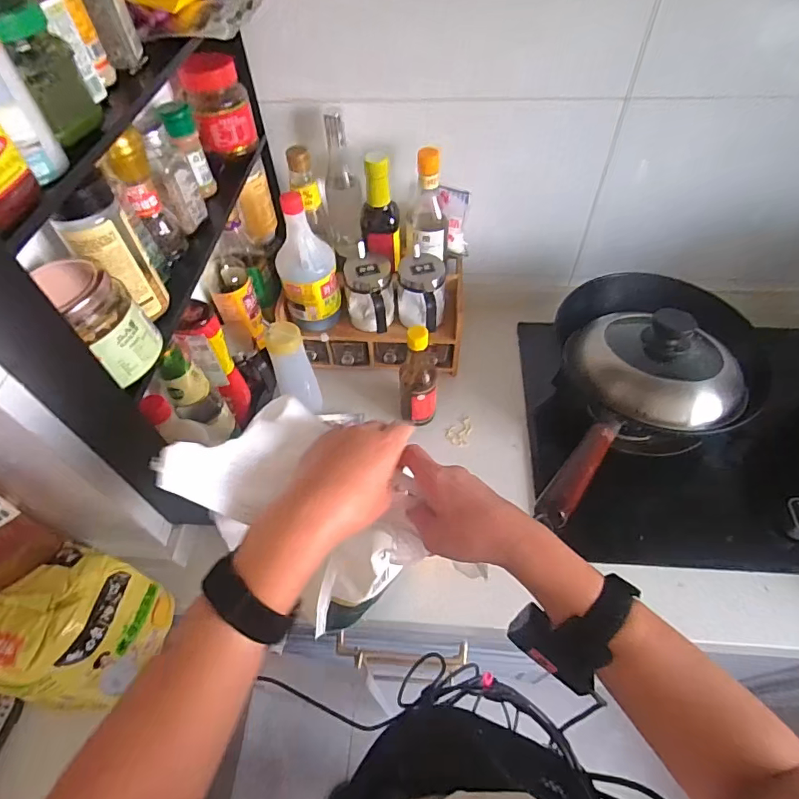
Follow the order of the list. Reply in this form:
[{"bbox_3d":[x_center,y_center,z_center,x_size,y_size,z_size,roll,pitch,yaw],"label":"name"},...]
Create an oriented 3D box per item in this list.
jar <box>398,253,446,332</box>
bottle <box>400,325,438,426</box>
[{"bbox_3d":[0.035,-0.158,0.748,0.076,0.092,0.112,-4,55,2],"label":"jar"},{"bbox_3d":[0.027,-0.022,0.712,0.054,0.205,0.047,-4,55,2],"label":"bottle"}]

